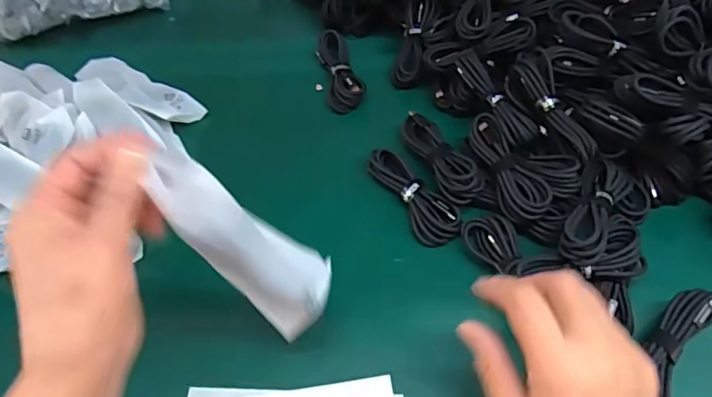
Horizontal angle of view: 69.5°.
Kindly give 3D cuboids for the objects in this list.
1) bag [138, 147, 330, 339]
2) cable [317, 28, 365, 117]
[{"bbox_3d":[-0.062,0.028,0.303,0.018,0.142,0.050,8,57,43],"label":"bag"},{"bbox_3d":[-0.018,-0.144,0.562,0.039,0.019,0.111,-12,55,-3],"label":"cable"}]

